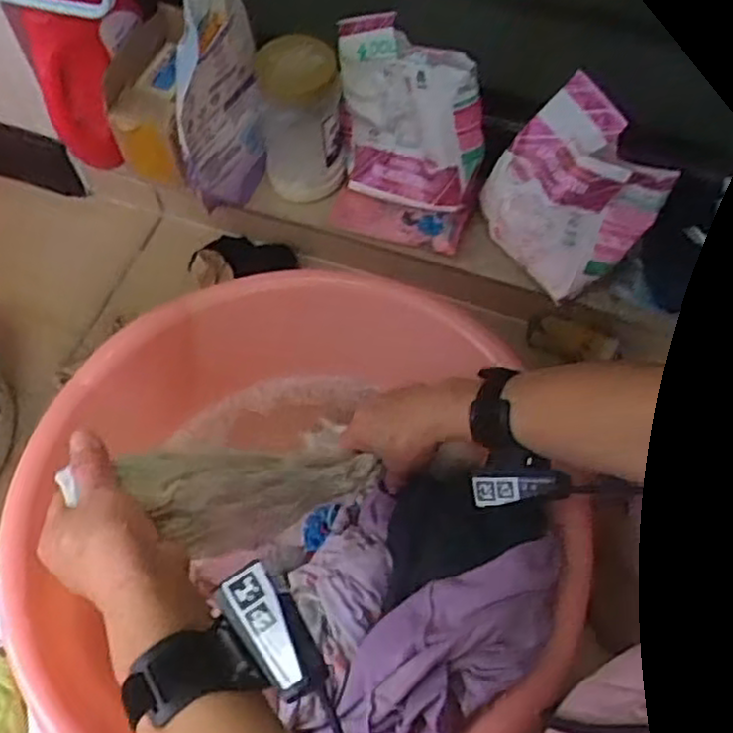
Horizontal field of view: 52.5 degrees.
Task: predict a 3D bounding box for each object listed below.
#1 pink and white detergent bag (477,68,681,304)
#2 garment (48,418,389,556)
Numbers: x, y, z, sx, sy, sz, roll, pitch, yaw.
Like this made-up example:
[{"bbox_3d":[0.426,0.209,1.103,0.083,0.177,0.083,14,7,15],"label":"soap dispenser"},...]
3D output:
[{"bbox_3d":[0.223,-0.195,0.825,0.123,0.157,0.166,-33,66,-17],"label":"pink and white detergent bag"},{"bbox_3d":[-0.085,0.094,0.570,0.079,0.255,0.046,48,112,23],"label":"garment"}]

